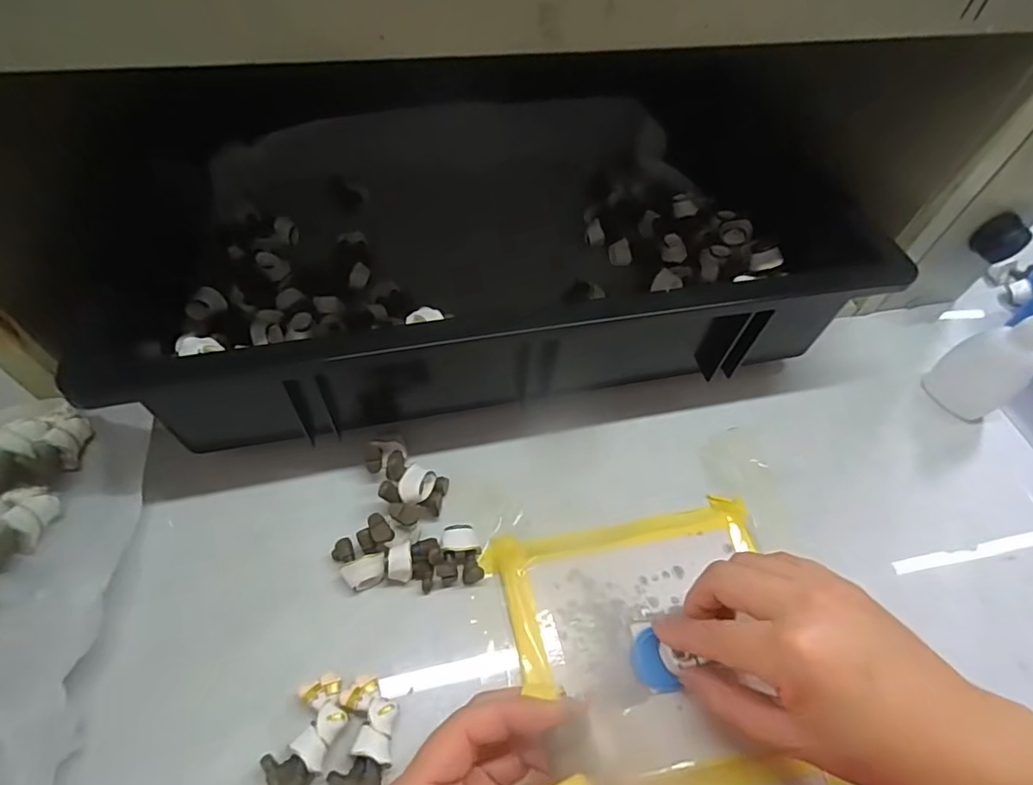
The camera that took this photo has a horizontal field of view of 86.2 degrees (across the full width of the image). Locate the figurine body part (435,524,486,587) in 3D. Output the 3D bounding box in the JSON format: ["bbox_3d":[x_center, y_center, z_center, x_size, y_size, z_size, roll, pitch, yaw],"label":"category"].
[{"bbox_3d":[-0.030,0.090,0.307,0.024,0.016,0.028,3,56,-2],"label":"figurine body part"}]

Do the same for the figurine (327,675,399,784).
[{"bbox_3d":[-0.069,0.157,0.253,0.026,0.025,0.048,4,56,-2],"label":"figurine"}]

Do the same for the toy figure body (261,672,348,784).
[{"bbox_3d":[-0.093,0.154,0.250,0.025,0.012,0.053,11,40,4],"label":"toy figure body"}]

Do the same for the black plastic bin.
[{"bbox_3d":[-0.022,-0.105,0.407,0.433,0.073,0.263,-10,57,-11],"label":"black plastic bin"}]

